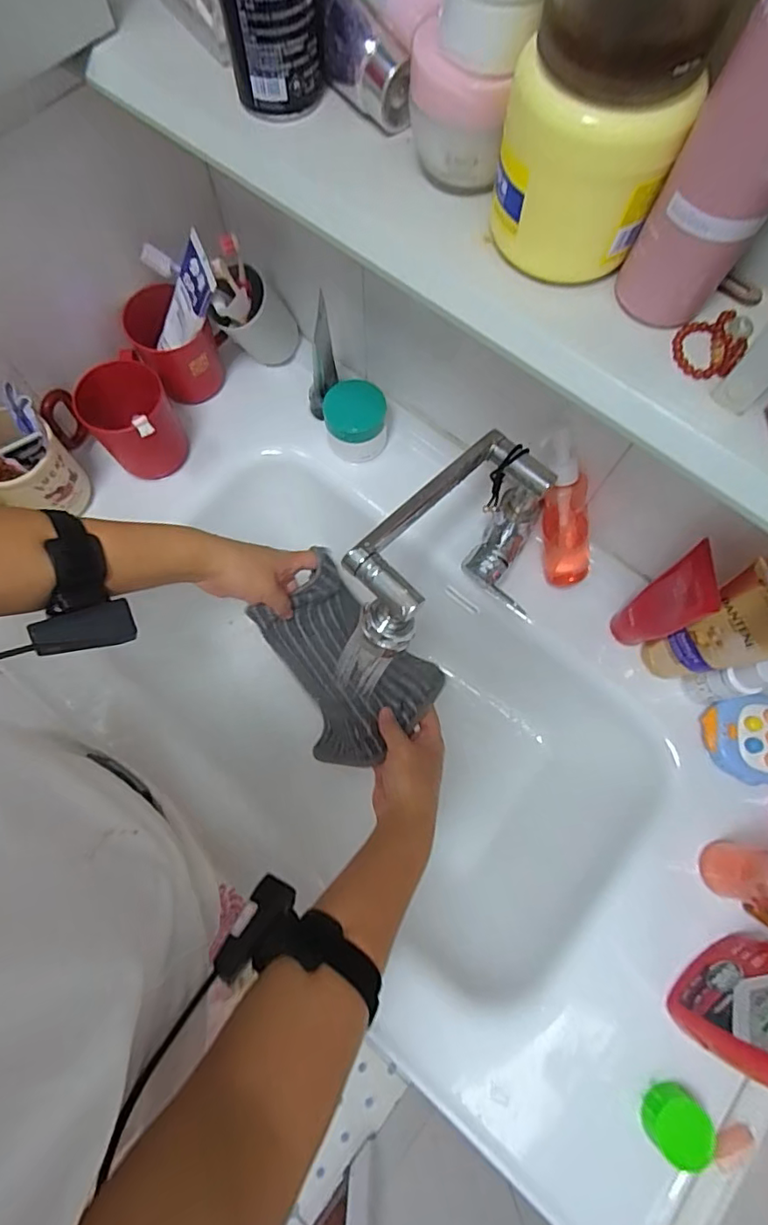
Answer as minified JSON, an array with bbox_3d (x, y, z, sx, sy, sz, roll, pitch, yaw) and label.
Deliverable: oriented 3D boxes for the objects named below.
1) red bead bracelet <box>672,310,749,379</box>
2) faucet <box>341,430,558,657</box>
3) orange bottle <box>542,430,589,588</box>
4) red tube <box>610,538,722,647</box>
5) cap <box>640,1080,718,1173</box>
[{"bbox_3d":[0.167,-0.135,0.276,0.038,0.007,0.033,-17,74,-6],"label":"red bead bracelet"},{"bbox_3d":[0.054,-0.055,0.475,0.208,0.122,0.087,-37,76,-30],"label":"faucet"},{"bbox_3d":[0.175,-0.096,0.529,0.043,0.169,0.040,-25,40,-8],"label":"orange bottle"},{"bbox_3d":[0.254,-0.006,0.499,0.030,0.141,0.052,-22,74,-7],"label":"red tube"},{"bbox_3d":[0.226,0.396,0.416,0.044,0.028,0.045,0,73,0],"label":"cap"}]

